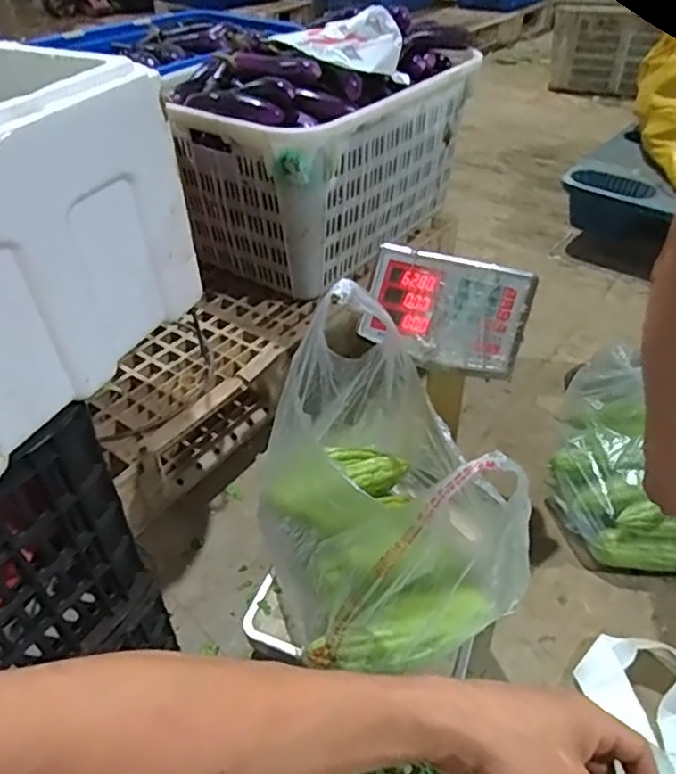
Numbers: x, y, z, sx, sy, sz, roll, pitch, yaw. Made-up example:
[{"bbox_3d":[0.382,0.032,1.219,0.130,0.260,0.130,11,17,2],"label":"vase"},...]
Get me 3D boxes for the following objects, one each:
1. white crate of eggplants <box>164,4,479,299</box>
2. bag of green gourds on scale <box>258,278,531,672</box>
[{"bbox_3d":[-0.016,-0.542,1.320,0.368,0.412,0.641,25,48,27],"label":"white crate of eggplants"},{"bbox_3d":[0.034,0.093,0.688,0.220,0.321,0.325,-15,43,-14],"label":"bag of green gourds on scale"}]

